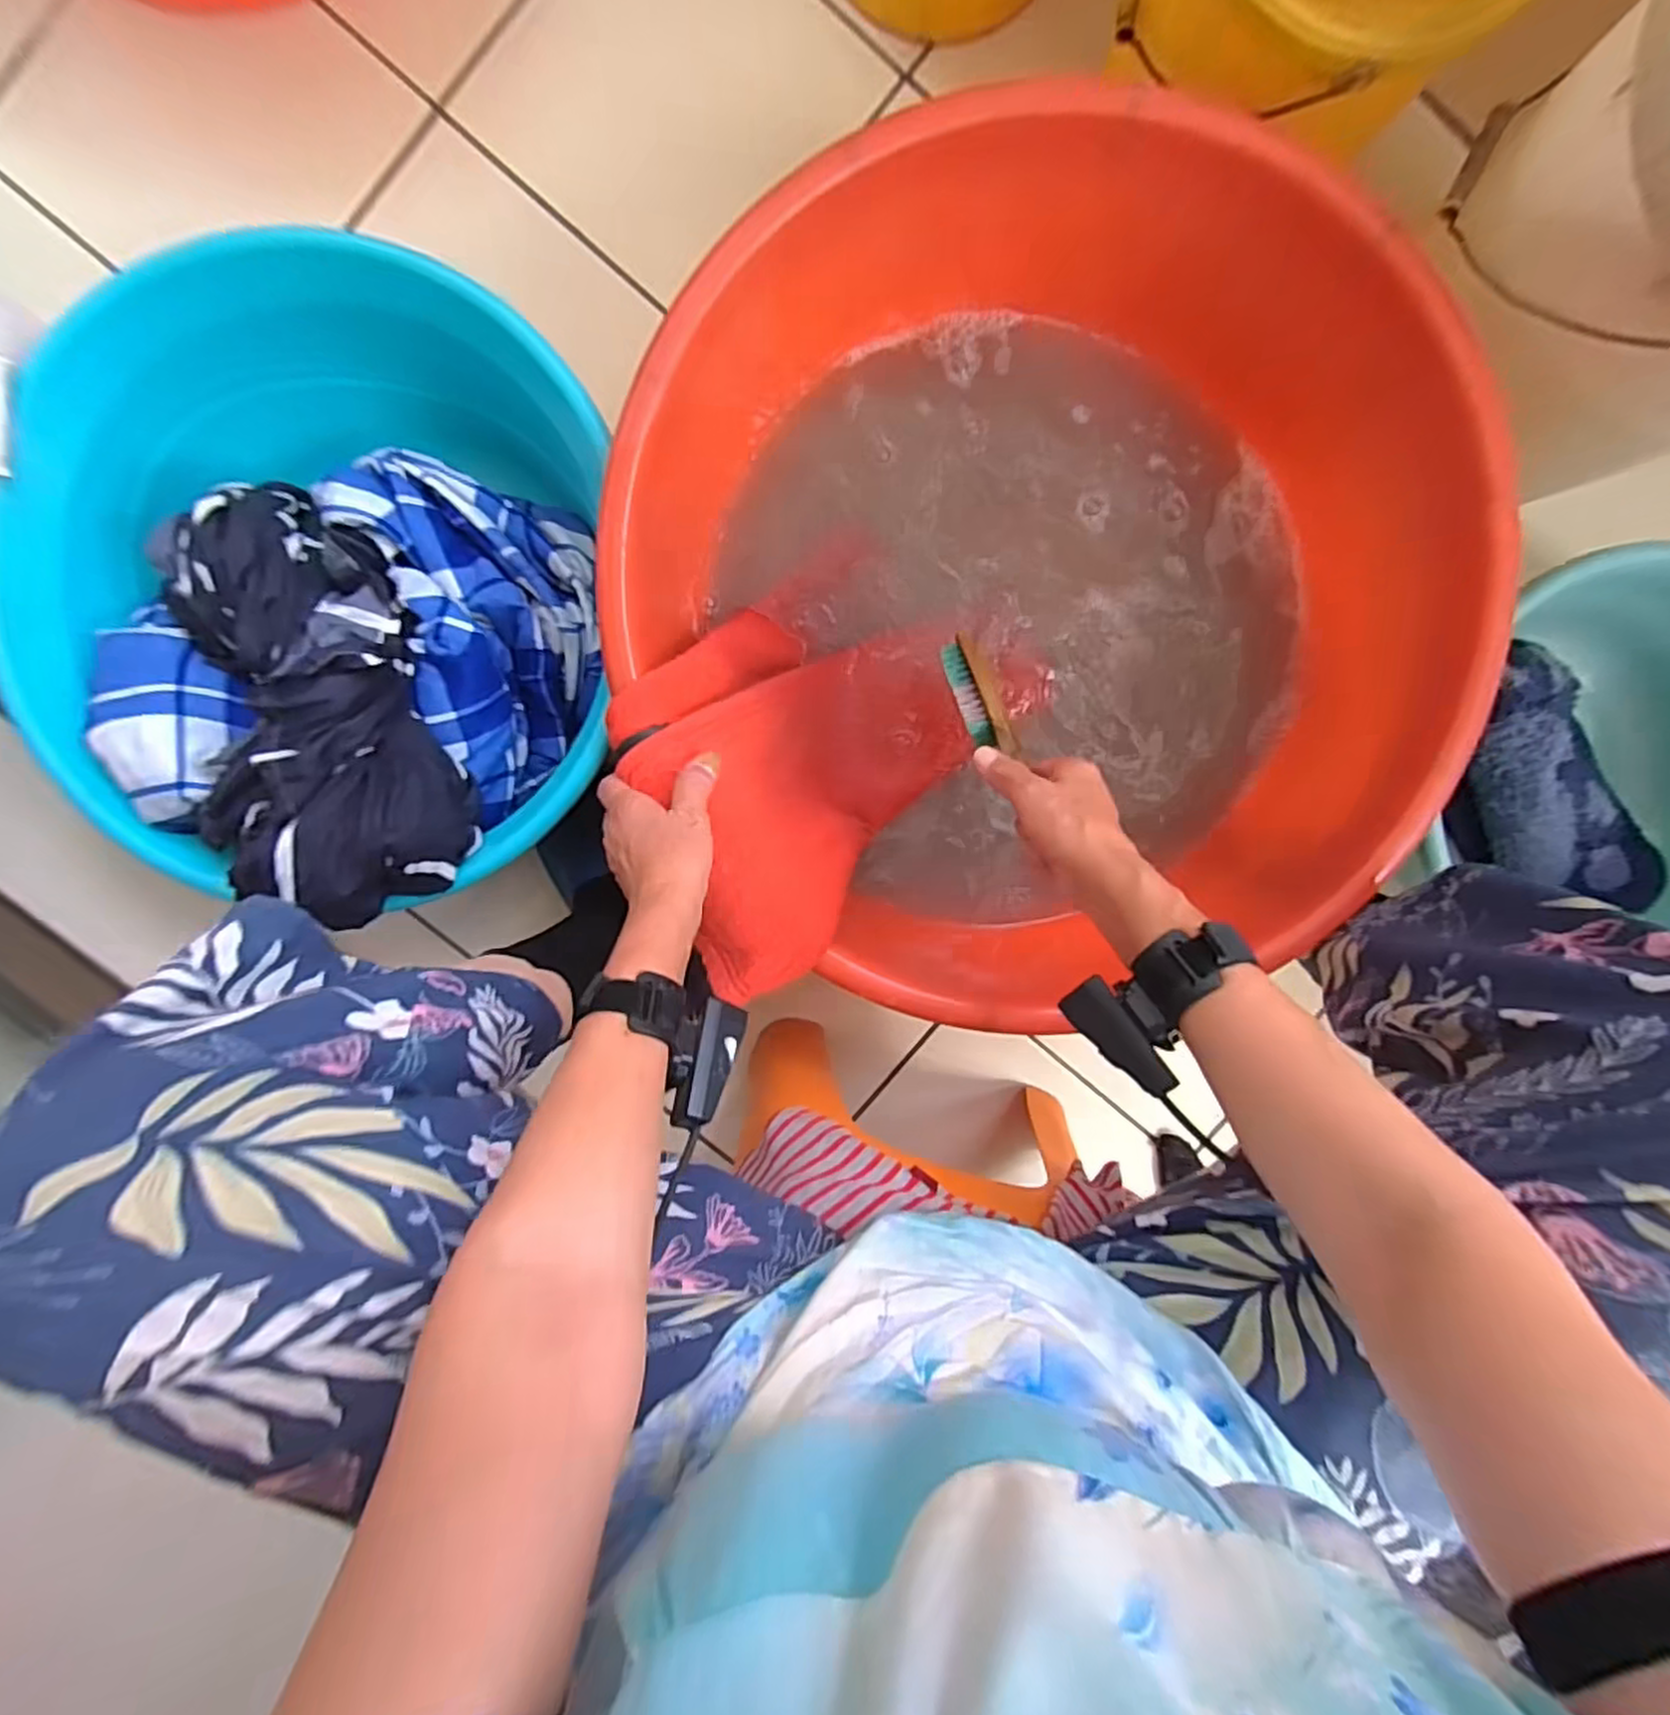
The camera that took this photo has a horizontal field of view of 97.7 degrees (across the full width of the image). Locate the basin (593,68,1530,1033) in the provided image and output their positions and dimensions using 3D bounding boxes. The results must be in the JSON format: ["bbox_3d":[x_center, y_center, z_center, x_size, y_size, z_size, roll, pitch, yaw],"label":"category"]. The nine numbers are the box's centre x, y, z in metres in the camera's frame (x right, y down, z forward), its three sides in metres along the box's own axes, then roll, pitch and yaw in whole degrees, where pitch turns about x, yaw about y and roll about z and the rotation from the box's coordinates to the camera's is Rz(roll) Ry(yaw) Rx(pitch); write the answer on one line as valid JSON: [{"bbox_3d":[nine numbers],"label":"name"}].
[{"bbox_3d":[0.164,-0.212,0.604,0.572,0.197,0.622,0,96,-1],"label":"basin"}]

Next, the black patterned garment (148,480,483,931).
[{"bbox_3d":[-0.396,-0.122,0.529,0.176,0.108,0.345,-14,96,0],"label":"black patterned garment"}]

